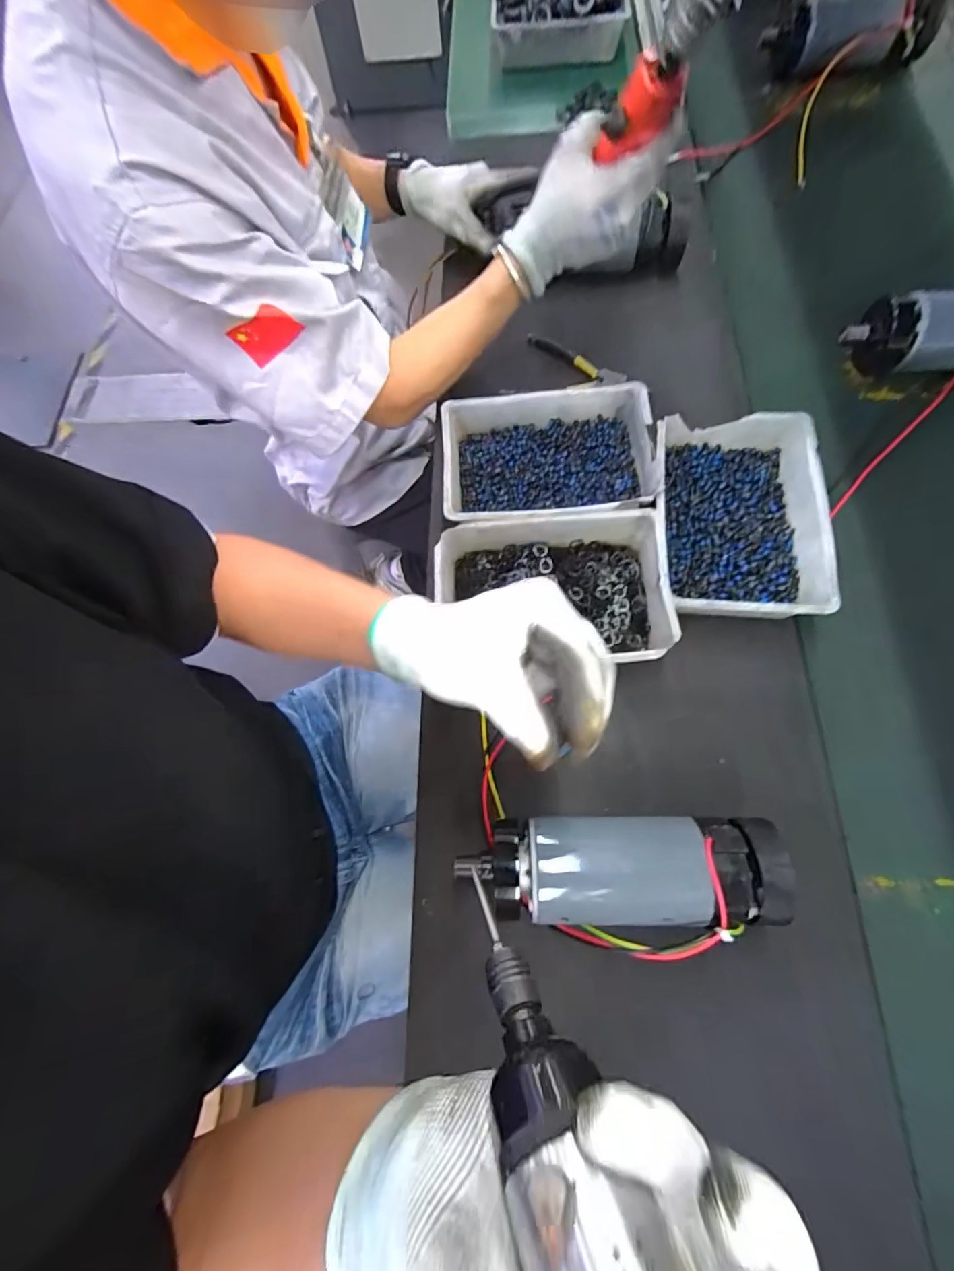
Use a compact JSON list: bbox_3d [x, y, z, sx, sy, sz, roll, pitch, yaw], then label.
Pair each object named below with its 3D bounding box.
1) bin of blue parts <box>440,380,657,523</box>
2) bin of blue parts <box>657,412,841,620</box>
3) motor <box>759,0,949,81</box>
[{"bbox_3d":[0.068,-0.174,0.488,0.202,0.052,0.145,-3,72,3],"label":"bin of blue parts"},{"bbox_3d":[0.239,-0.110,0.457,0.144,0.049,0.207,4,73,5],"label":"bin of blue parts"},{"bbox_3d":[0.520,-0.839,0.683,0.224,0.079,0.083,-5,72,2],"label":"motor"}]

